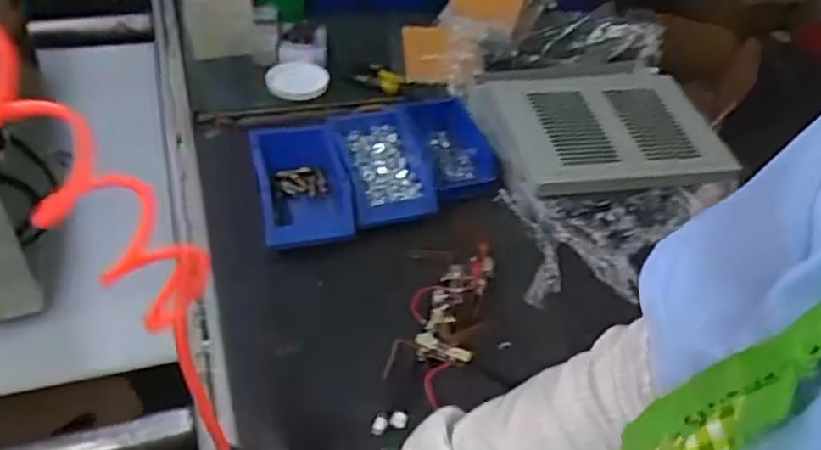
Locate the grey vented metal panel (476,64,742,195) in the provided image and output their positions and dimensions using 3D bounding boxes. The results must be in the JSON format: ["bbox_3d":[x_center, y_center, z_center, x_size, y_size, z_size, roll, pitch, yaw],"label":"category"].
[{"bbox_3d":[0.298,-0.173,1.064,0.331,0.033,0.309,-5,48,-14],"label":"grey vented metal panel"}]

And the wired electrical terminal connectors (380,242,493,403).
[{"bbox_3d":[0.047,0.101,0.817,0.090,0.033,0.235,18,46,10],"label":"wired electrical terminal connectors"}]

